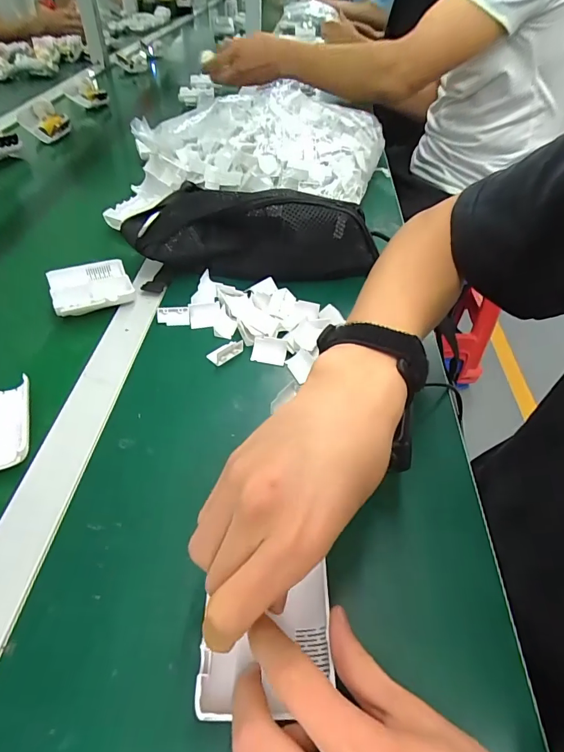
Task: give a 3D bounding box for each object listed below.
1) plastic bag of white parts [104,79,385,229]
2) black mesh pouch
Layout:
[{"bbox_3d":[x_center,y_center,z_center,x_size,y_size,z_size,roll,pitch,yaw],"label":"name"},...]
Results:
[{"bbox_3d":[-0.030,-0.349,0.635,0.395,0.122,0.242,1,44,-6],"label":"plastic bag of white parts"},{"bbox_3d":[-0.033,-0.165,0.477,0.271,0.095,0.079,-2,44,-9],"label":"black mesh pouch"}]

